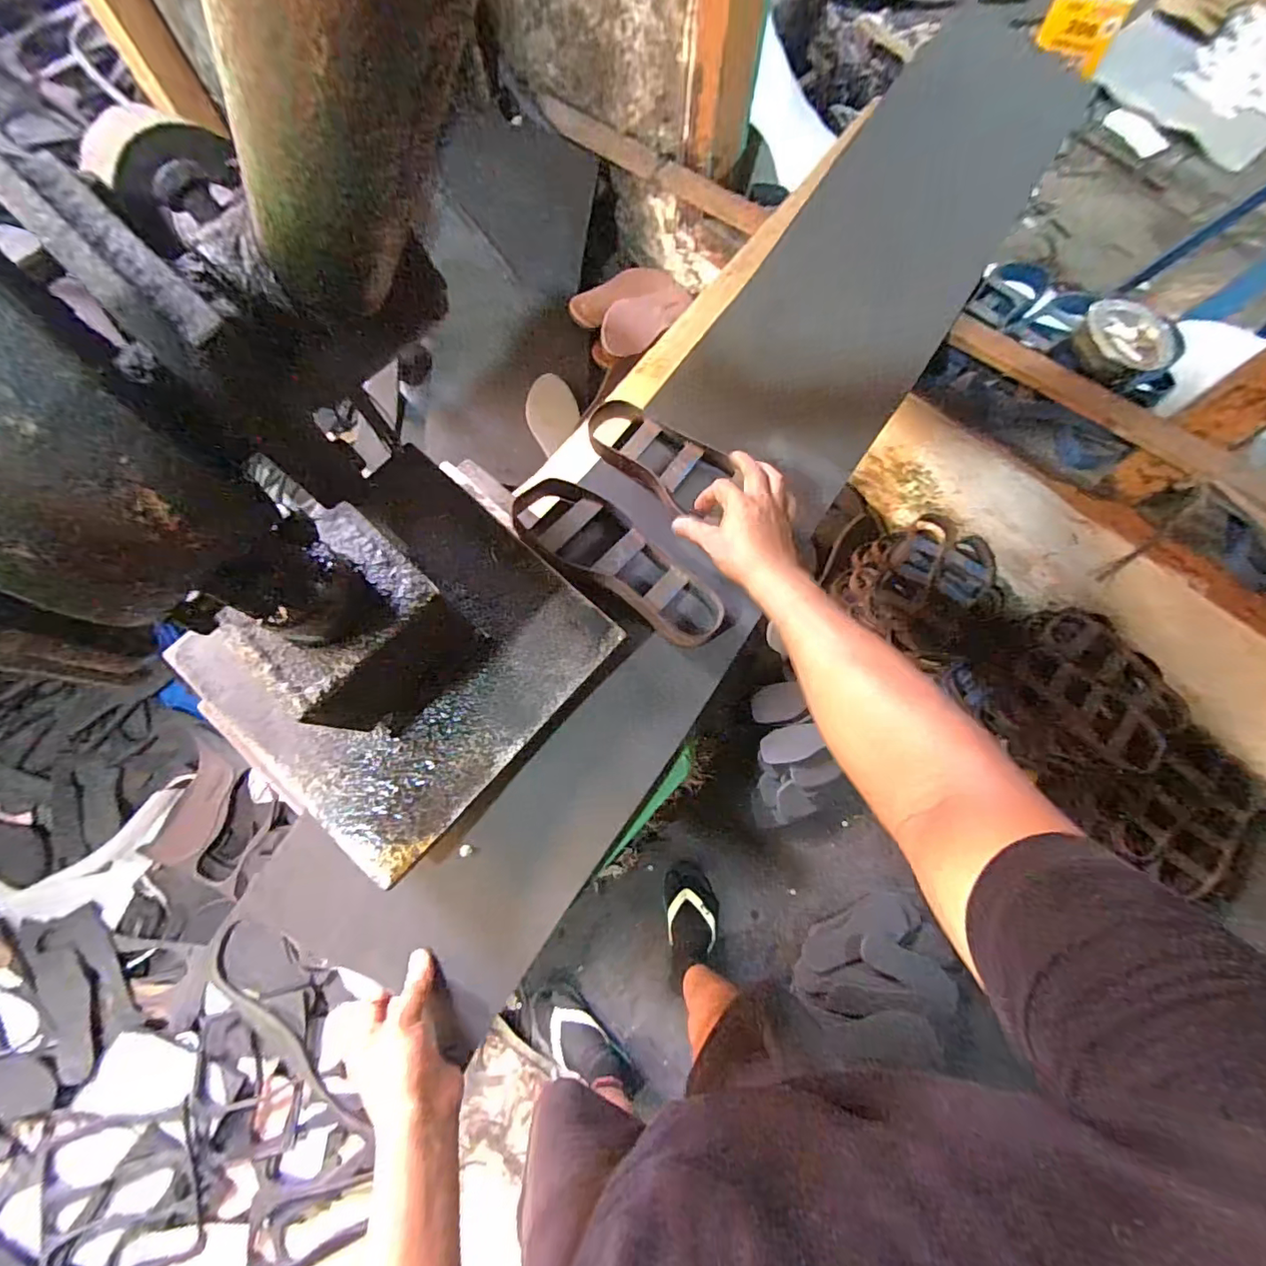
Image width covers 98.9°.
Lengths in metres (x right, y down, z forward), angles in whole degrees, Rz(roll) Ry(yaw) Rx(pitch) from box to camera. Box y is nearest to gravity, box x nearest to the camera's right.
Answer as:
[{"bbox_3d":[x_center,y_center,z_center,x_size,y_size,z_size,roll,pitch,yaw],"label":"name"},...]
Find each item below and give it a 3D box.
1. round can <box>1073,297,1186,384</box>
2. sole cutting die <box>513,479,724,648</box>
[{"bbox_3d":[0.663,-0.388,0.727,0.124,0.045,0.095,37,76,10],"label":"round can"},{"bbox_3d":[-0.015,-0.080,0.581,0.255,0.034,0.089,34,76,10],"label":"sole cutting die"}]

